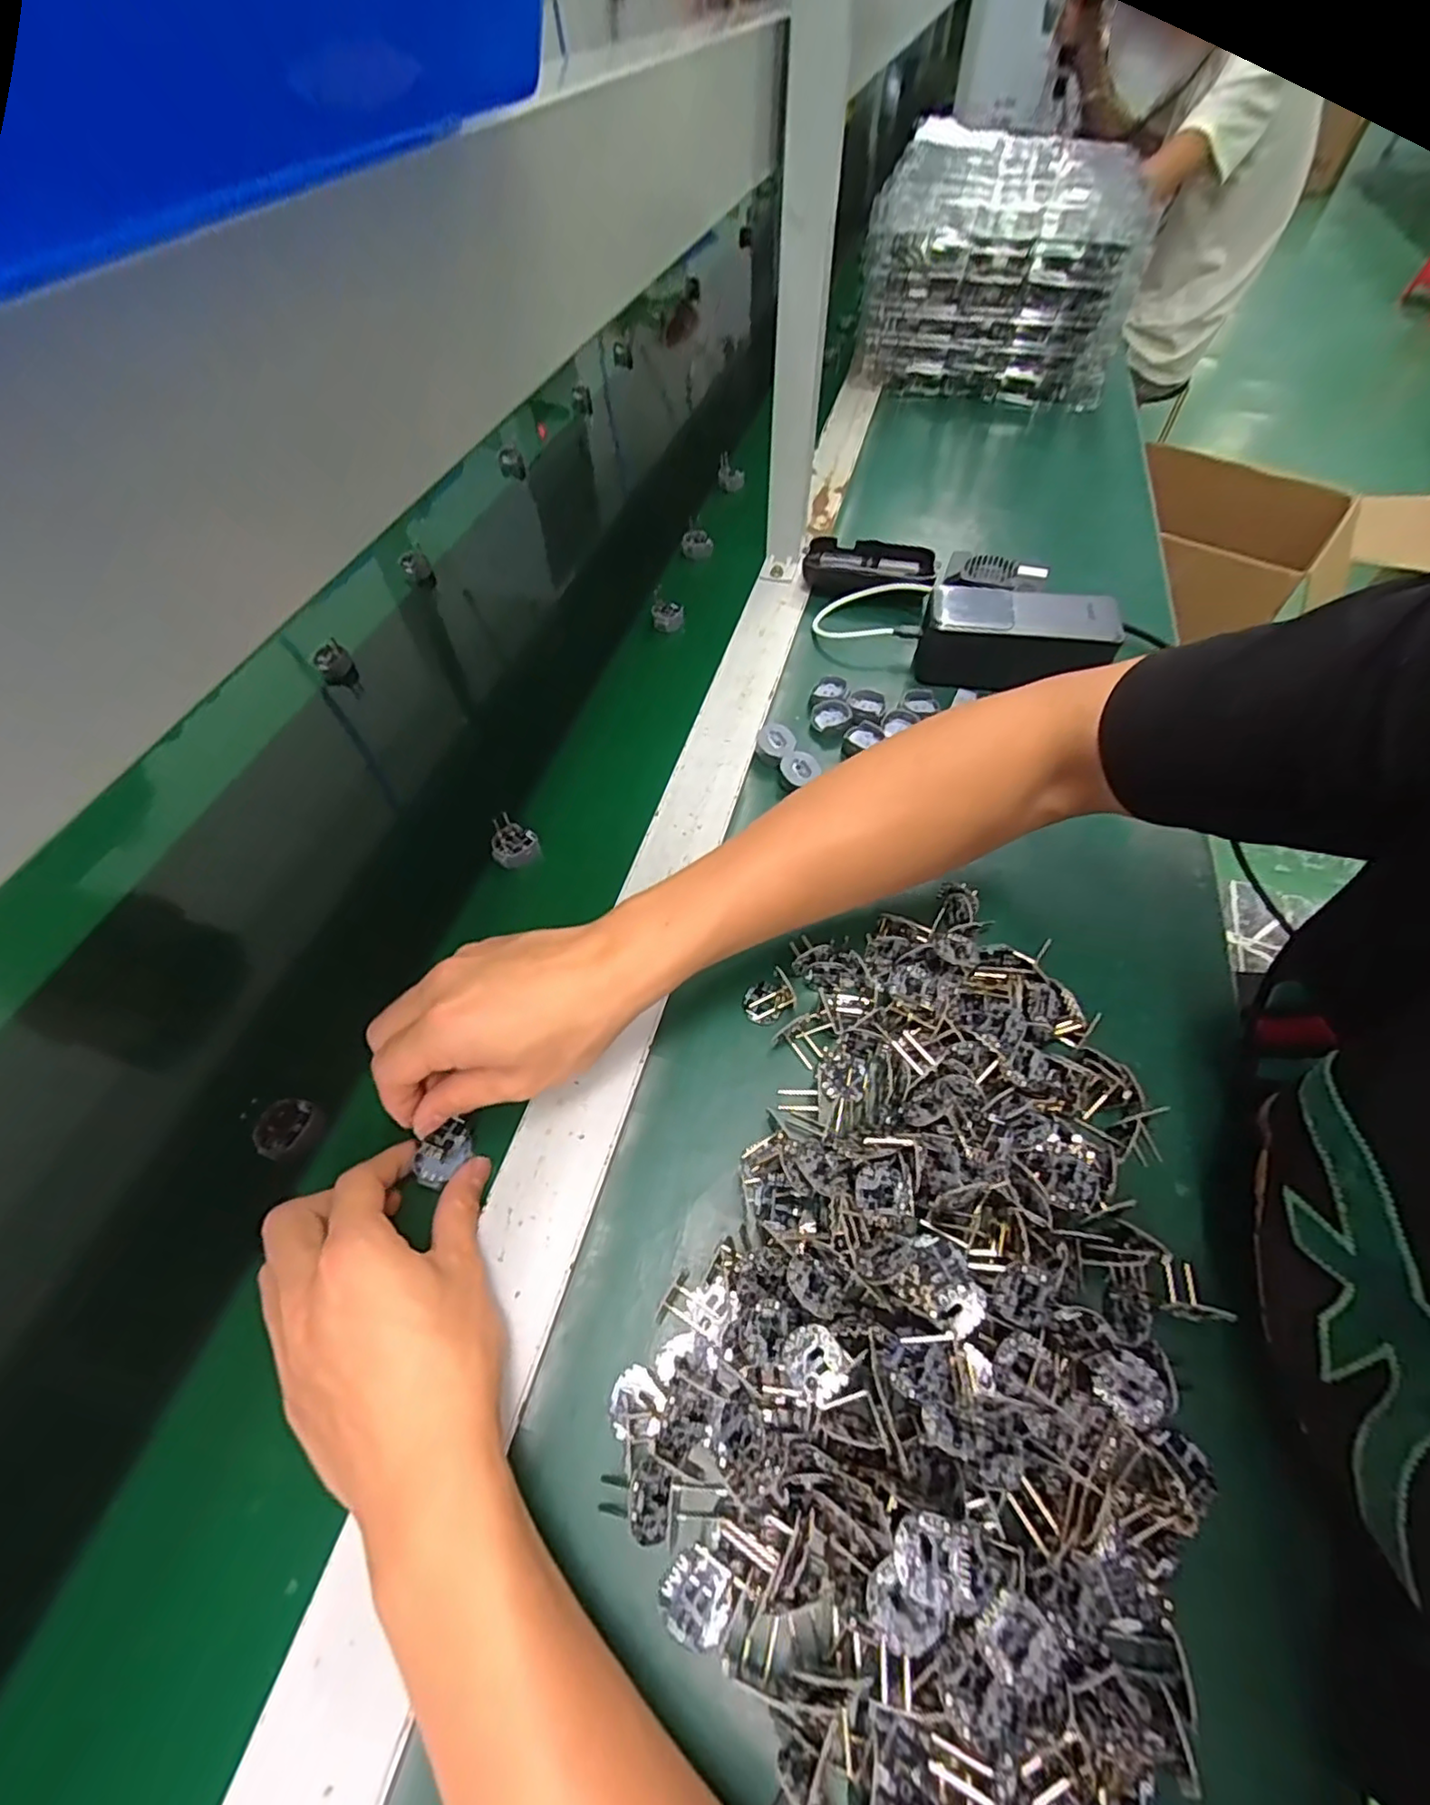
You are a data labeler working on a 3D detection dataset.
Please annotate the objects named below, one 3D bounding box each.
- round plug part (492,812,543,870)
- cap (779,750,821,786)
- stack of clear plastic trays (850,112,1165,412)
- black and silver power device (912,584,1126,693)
[{"bbox_3d":[-0.130,-0.039,0.426,0.028,0.019,0.032,-31,61,-20],"label":"round plug part"},{"bbox_3d":[0.058,-0.089,0.447,0.023,0.014,0.026,-29,61,-18],"label":"cap"},{"bbox_3d":[0.336,-0.758,0.780,0.288,0.203,0.223,14,57,9],"label":"stack of clear plastic trays"},{"bbox_3d":[0.219,-0.193,0.485,0.129,0.054,0.053,12,57,9],"label":"black and silver power device"}]

